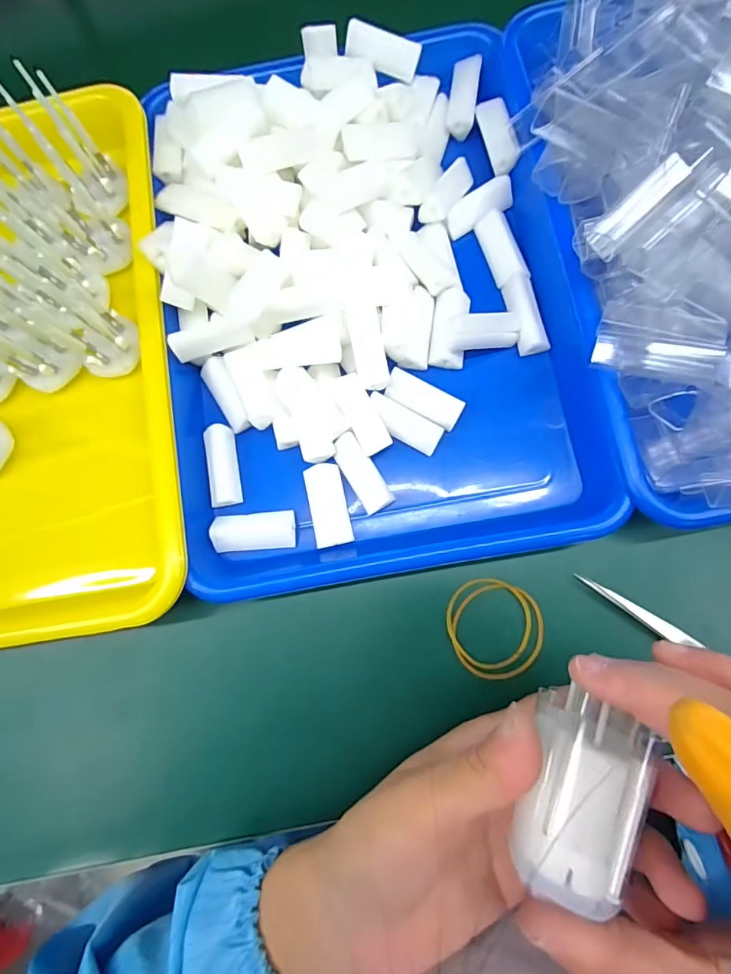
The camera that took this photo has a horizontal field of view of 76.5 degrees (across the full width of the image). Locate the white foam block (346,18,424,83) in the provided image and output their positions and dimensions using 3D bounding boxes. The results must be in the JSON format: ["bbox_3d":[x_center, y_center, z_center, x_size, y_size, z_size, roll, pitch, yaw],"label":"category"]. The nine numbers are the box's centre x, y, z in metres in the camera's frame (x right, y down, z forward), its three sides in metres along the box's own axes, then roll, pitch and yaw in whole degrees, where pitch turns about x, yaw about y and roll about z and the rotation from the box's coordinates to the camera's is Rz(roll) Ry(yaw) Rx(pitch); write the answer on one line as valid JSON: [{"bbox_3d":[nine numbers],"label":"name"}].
[{"bbox_3d":[0.011,-0.272,0.289,0.046,0.007,0.022,13,110,-14],"label":"white foam block"}]

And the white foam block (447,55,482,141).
[{"bbox_3d":[0.063,-0.251,0.298,0.017,0.011,0.046,8,80,6],"label":"white foam block"}]

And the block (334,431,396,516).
[{"bbox_3d":[-0.002,-0.008,0.263,0.017,0.008,0.046,-31,86,-3],"label":"block"}]

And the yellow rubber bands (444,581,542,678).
[{"bbox_3d":[0.070,0.078,0.256,0.053,0.004,0.051,-1,80,4],"label":"yellow rubber bands"}]

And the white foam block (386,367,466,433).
[{"bbox_3d":[0.034,-0.051,0.268,0.045,0.006,0.018,28,85,2],"label":"white foam block"}]

